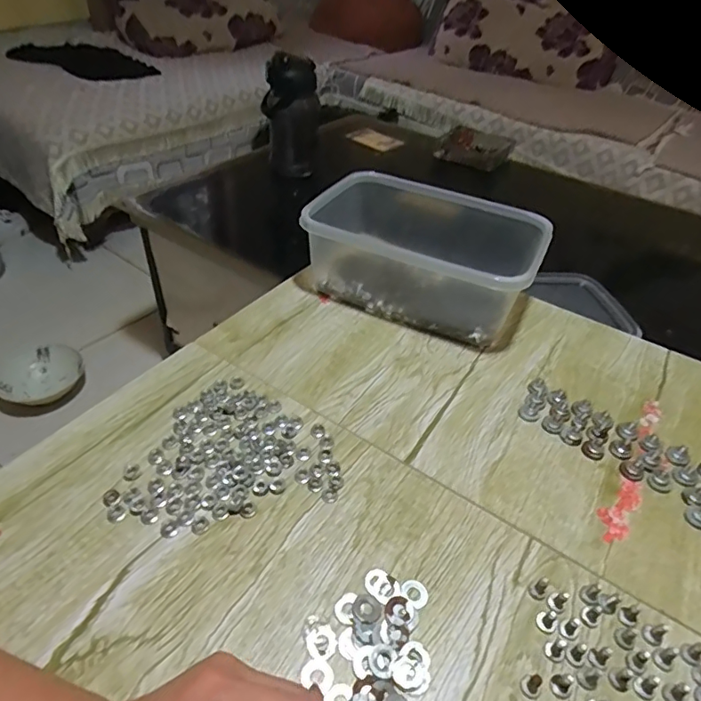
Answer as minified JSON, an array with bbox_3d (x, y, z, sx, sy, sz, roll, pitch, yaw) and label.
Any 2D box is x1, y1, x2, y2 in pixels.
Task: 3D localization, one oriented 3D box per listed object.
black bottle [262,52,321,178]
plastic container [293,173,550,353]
[{"bbox_3d":[-0.114,-0.448,1.001,0.106,0.204,0.070,3,43,-3],"label":"black bottle"},{"bbox_3d":[0.082,-0.112,0.581,0.239,0.090,0.151,21,45,16],"label":"plastic container"}]

